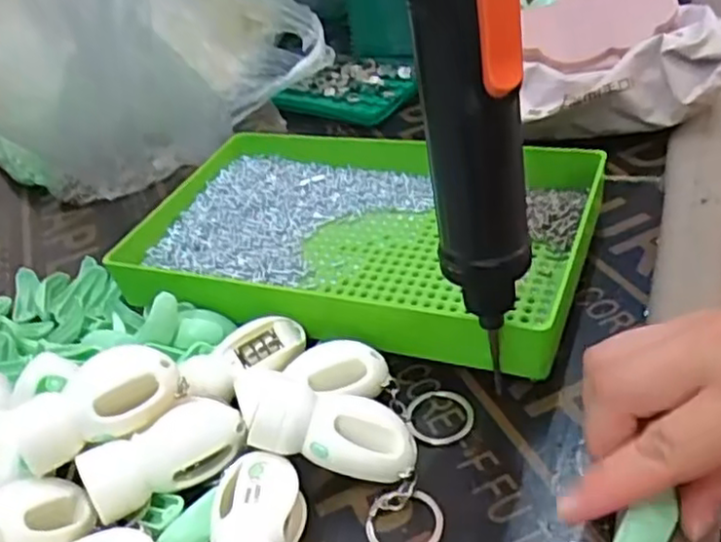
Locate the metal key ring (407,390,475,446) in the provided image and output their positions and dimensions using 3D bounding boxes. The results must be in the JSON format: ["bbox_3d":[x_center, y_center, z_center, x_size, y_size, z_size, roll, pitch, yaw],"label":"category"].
[{"bbox_3d":[0.035,0.063,0.318,0.030,0.006,0.029,-8,36,6],"label":"metal key ring"}]

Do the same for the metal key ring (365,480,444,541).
[{"bbox_3d":[0.017,0.097,0.279,0.030,0.006,0.028,-8,36,6],"label":"metal key ring"}]

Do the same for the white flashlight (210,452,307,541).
[{"bbox_3d":[-0.038,0.100,0.266,0.033,0.026,0.063,-10,36,3],"label":"white flashlight"}]

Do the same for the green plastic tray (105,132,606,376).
[{"bbox_3d":[-0.007,-0.025,0.401,0.252,0.034,0.167,5,40,22],"label":"green plastic tray"}]

